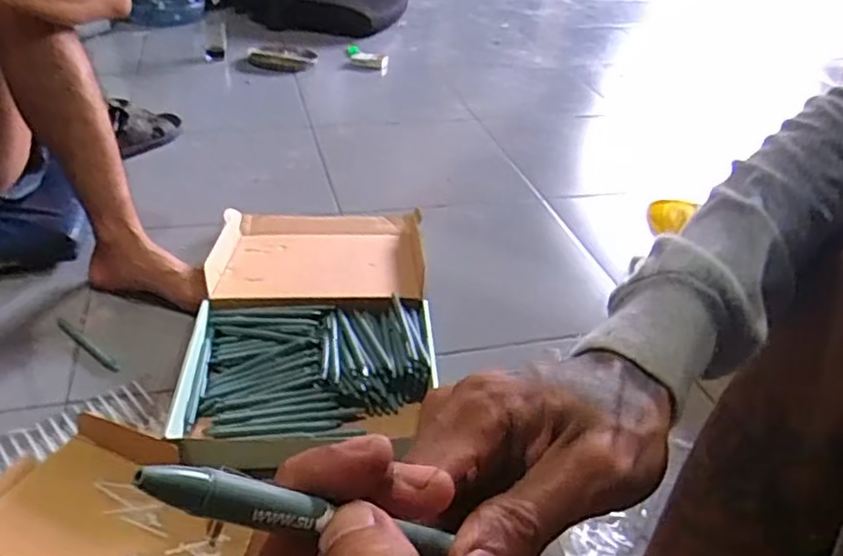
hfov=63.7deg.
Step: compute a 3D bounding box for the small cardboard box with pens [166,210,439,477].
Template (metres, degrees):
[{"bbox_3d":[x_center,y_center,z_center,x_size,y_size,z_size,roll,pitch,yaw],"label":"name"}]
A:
[{"bbox_3d":[-0.154,0.038,0.978,0.325,0.055,0.549,1,35,-6],"label":"small cardboard box with pens"}]

